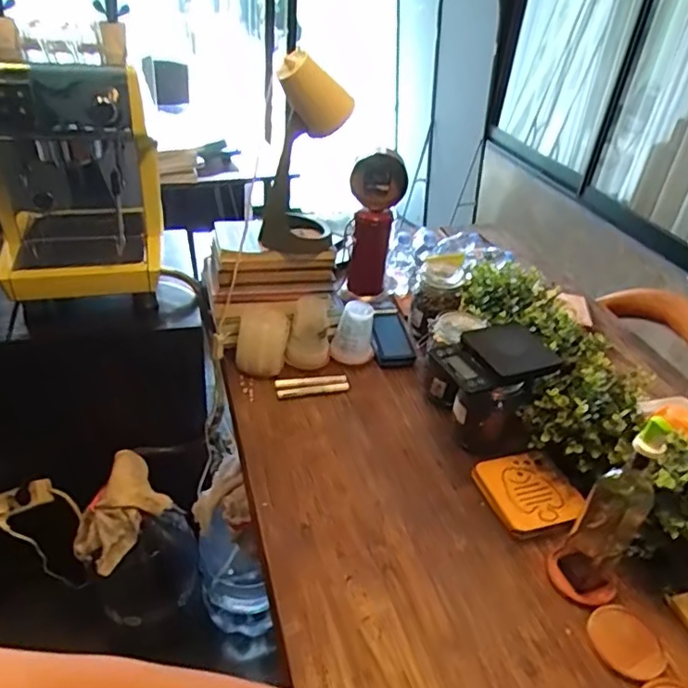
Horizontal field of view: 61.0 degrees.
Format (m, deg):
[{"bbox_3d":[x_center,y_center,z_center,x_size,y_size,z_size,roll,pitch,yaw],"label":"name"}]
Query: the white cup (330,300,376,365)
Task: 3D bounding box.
[{"bbox_3d":[0.021,-0.028,1.235,0.085,0.113,0.087,6,35,1],"label":"white cup"}]

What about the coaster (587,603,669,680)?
[{"bbox_3d":[0.379,0.399,0.784,0.082,0.008,0.096,-7,37,-18],"label":"coaster"}]

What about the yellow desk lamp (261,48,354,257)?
[{"bbox_3d":[-0.078,-0.349,1.128,0.153,0.384,0.182,3,35,-4],"label":"yellow desk lamp"}]

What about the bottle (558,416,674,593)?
[{"bbox_3d":[0.364,0.217,0.779,0.068,0.295,0.052,30,42,30],"label":"bottle"}]

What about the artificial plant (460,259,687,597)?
[{"bbox_3d":[0.401,0.085,1.029,0.215,0.176,0.692,-6,37,-16],"label":"artificial plant"}]

